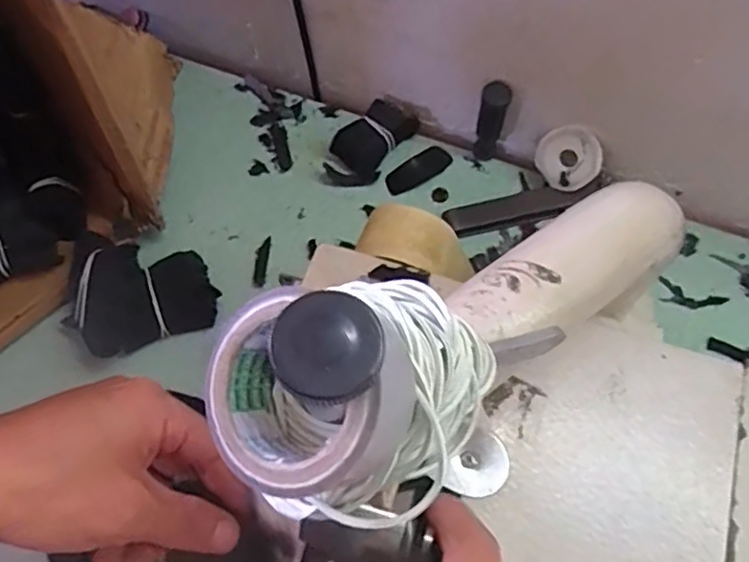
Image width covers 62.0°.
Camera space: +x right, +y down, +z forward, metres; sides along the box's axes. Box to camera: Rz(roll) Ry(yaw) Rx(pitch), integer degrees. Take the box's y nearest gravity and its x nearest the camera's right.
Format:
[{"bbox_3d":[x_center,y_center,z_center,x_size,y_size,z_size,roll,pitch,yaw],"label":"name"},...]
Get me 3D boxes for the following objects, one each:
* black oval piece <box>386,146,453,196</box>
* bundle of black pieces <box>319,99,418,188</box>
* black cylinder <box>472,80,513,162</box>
[{"bbox_3d":[0.041,-0.101,0.561,0.065,0.008,0.023,-31,69,-12],"label":"black oval piece"},{"bbox_3d":[-0.006,-0.123,0.559,0.046,0.031,0.089,33,71,14],"label":"bundle of black pieces"},{"bbox_3d":[0.101,-0.138,0.537,0.021,0.091,0.020,20,68,9],"label":"black cylinder"}]

